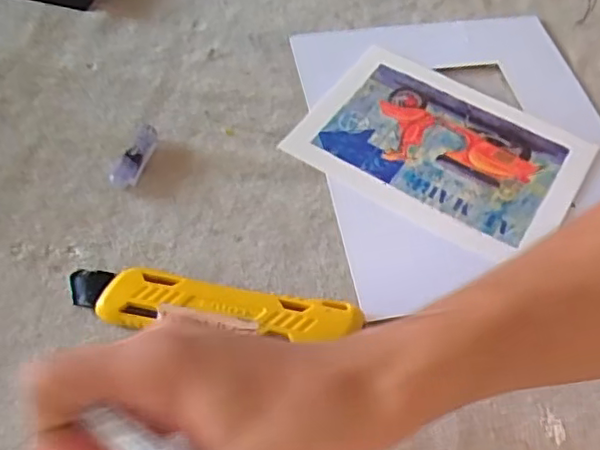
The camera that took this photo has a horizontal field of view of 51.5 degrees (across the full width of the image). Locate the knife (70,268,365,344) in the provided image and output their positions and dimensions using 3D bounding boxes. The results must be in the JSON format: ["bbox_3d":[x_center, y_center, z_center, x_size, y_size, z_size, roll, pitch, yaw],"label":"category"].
[{"bbox_3d":[-0.044,0.041,0.308,0.144,0.017,0.027,9,53,3],"label":"knife"}]

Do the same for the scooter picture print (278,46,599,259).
[{"bbox_3d":[0.088,-0.051,0.386,0.164,0.006,0.116,29,59,16],"label":"scooter picture print"}]

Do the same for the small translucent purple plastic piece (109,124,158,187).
[{"bbox_3d":[-0.097,-0.040,0.365,0.016,0.013,0.042,17,54,9],"label":"small translucent purple plastic piece"}]

